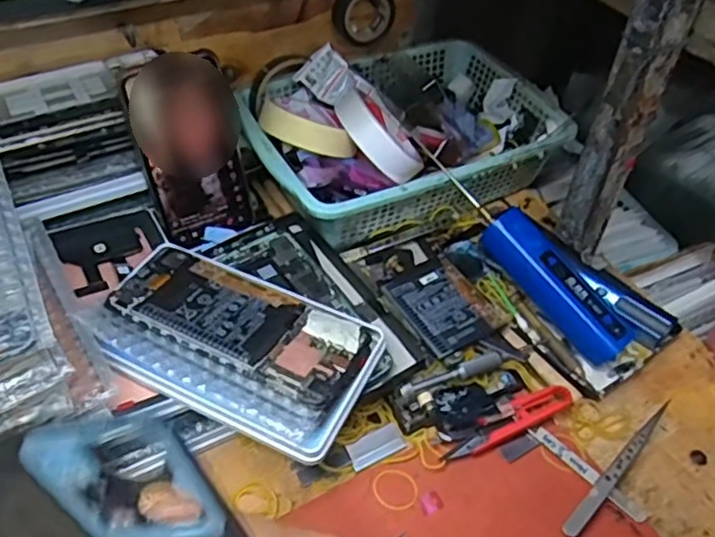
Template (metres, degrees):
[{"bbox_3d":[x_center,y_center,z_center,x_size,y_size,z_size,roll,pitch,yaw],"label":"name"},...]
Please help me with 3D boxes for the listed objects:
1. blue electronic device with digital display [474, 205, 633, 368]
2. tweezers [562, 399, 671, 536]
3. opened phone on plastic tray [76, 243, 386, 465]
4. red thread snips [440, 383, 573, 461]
[{"bbox_3d":[0.153,0.011,0.503,0.036,0.038,0.133,-34,77,-30],"label":"blue electronic device with digital display"},{"bbox_3d":[0.177,0.129,0.439,0.010,0.012,0.138,37,55,27],"label":"tweezers"},{"bbox_3d":[-0.081,0.046,0.423,0.175,0.021,0.103,23,50,13],"label":"opened phone on plastic tray"},{"bbox_3d":[0.102,0.105,0.450,0.099,0.013,0.022,-21,52,-22],"label":"red thread snips"}]

